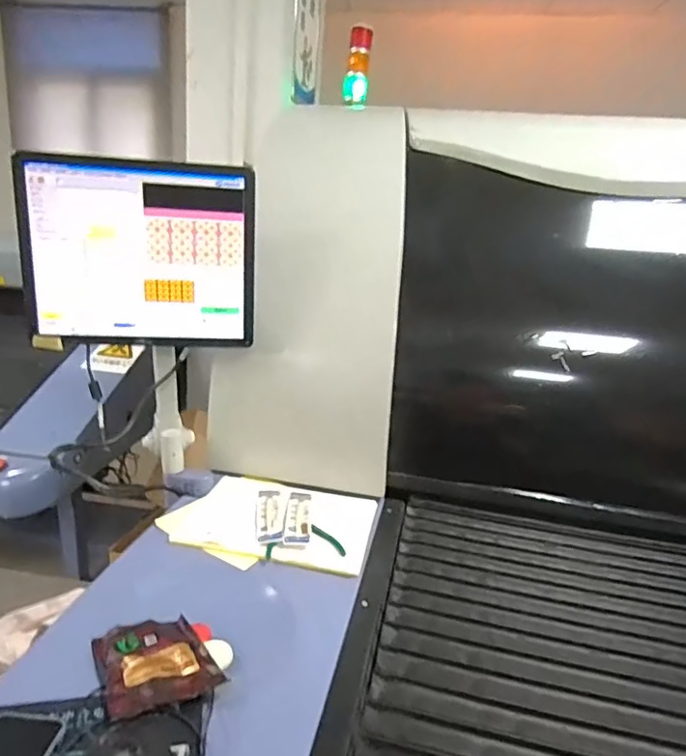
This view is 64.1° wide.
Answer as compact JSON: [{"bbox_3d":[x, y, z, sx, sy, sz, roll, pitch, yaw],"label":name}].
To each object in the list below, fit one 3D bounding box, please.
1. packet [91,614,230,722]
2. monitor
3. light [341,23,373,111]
[{"bbox_3d":[-0.222,0.341,0.656,0.123,0.028,0.151,-6,19,-31],"label":"packet"},{"bbox_3d":[-0.339,-0.208,0.924,0.370,0.295,0.039,1,17,-10],"label":"monitor"},{"bbox_3d":[0.044,-0.978,1.734,0.086,0.228,0.081,3,17,-4],"label":"light"}]

